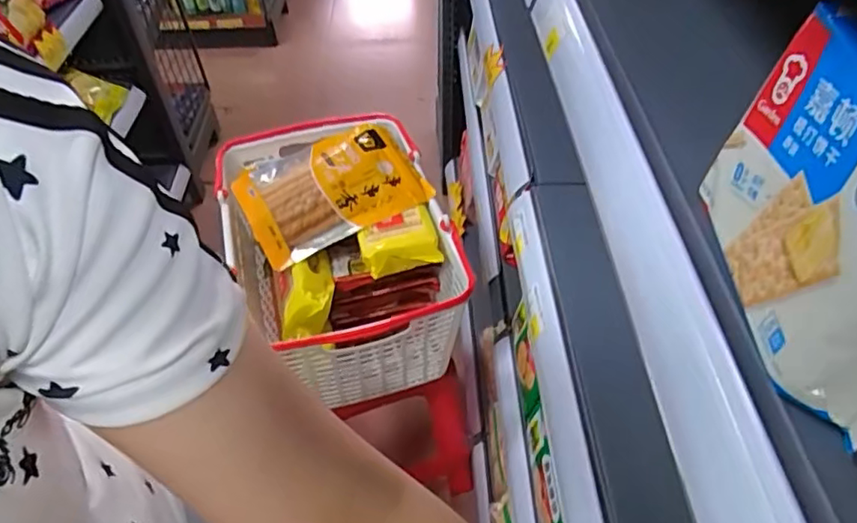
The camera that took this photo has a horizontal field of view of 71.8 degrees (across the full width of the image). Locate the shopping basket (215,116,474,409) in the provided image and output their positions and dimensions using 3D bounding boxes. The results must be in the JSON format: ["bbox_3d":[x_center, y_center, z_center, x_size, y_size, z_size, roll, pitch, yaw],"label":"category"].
[{"bbox_3d":[-0.110,-0.010,0.880,0.269,0.256,0.380,-9,48,-6],"label":"shopping basket"}]

